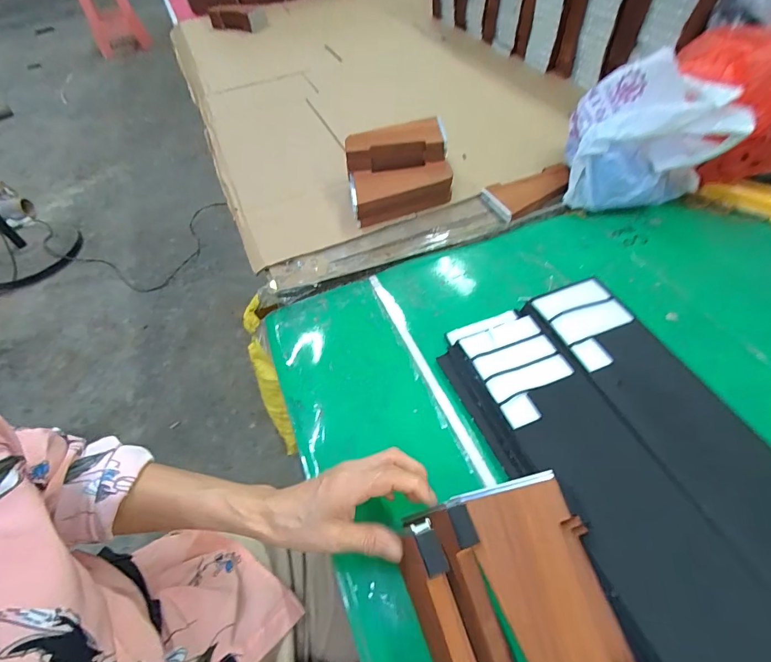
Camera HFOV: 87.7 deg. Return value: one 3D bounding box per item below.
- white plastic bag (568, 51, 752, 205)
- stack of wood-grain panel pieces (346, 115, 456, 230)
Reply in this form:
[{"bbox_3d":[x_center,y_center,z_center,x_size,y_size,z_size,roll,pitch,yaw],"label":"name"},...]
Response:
[{"bbox_3d":[0.349,-0.260,0.554,0.174,0.157,0.124,4,53,8],"label":"white plastic bag"},{"bbox_3d":[0.020,-0.243,0.614,0.155,0.087,0.135,-11,52,-3],"label":"stack of wood-grain panel pieces"}]

